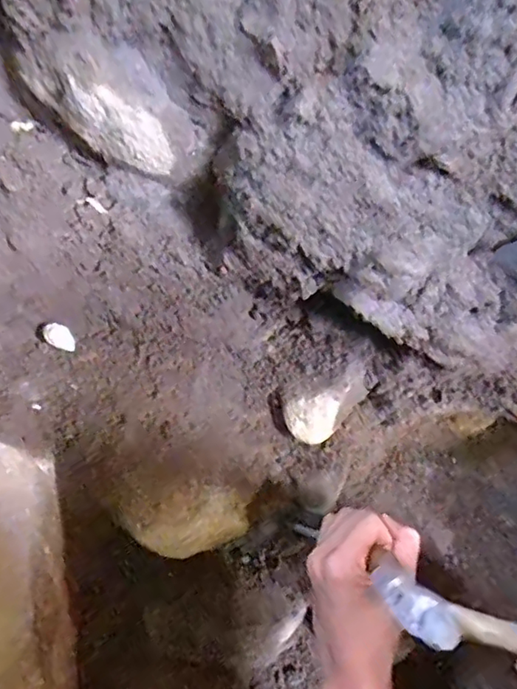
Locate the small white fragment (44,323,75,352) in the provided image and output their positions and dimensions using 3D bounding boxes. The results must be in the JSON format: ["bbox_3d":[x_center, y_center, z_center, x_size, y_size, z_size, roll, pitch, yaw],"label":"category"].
[{"bbox_3d":[-0.177,-0.006,0.496,0.009,0.030,0.020,-5,47,54],"label":"small white fragment"}]

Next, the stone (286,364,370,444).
[{"bbox_3d":[0.063,0.051,0.479,0.079,0.028,0.036,-36,57,-9],"label":"stone"}]

